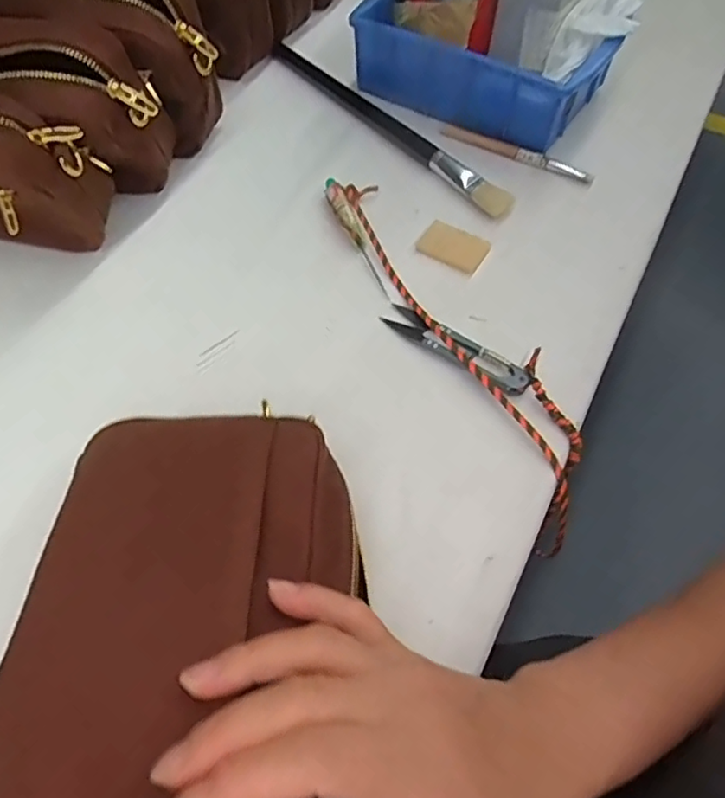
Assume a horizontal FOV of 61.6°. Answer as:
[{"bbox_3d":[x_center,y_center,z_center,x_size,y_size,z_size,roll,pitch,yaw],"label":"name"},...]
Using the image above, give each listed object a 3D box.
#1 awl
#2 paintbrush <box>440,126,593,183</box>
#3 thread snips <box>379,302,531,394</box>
[{"bbox_3d":[-0.005,-0.117,0.434,0.013,0.010,0.118,-17,60,-10],"label":"awl"},{"bbox_3d":[0.122,-0.199,0.490,0.129,0.012,0.013,28,62,16],"label":"paintbrush"},{"bbox_3d":[0.058,-0.033,0.383,0.103,0.015,0.022,34,64,19],"label":"thread snips"}]

